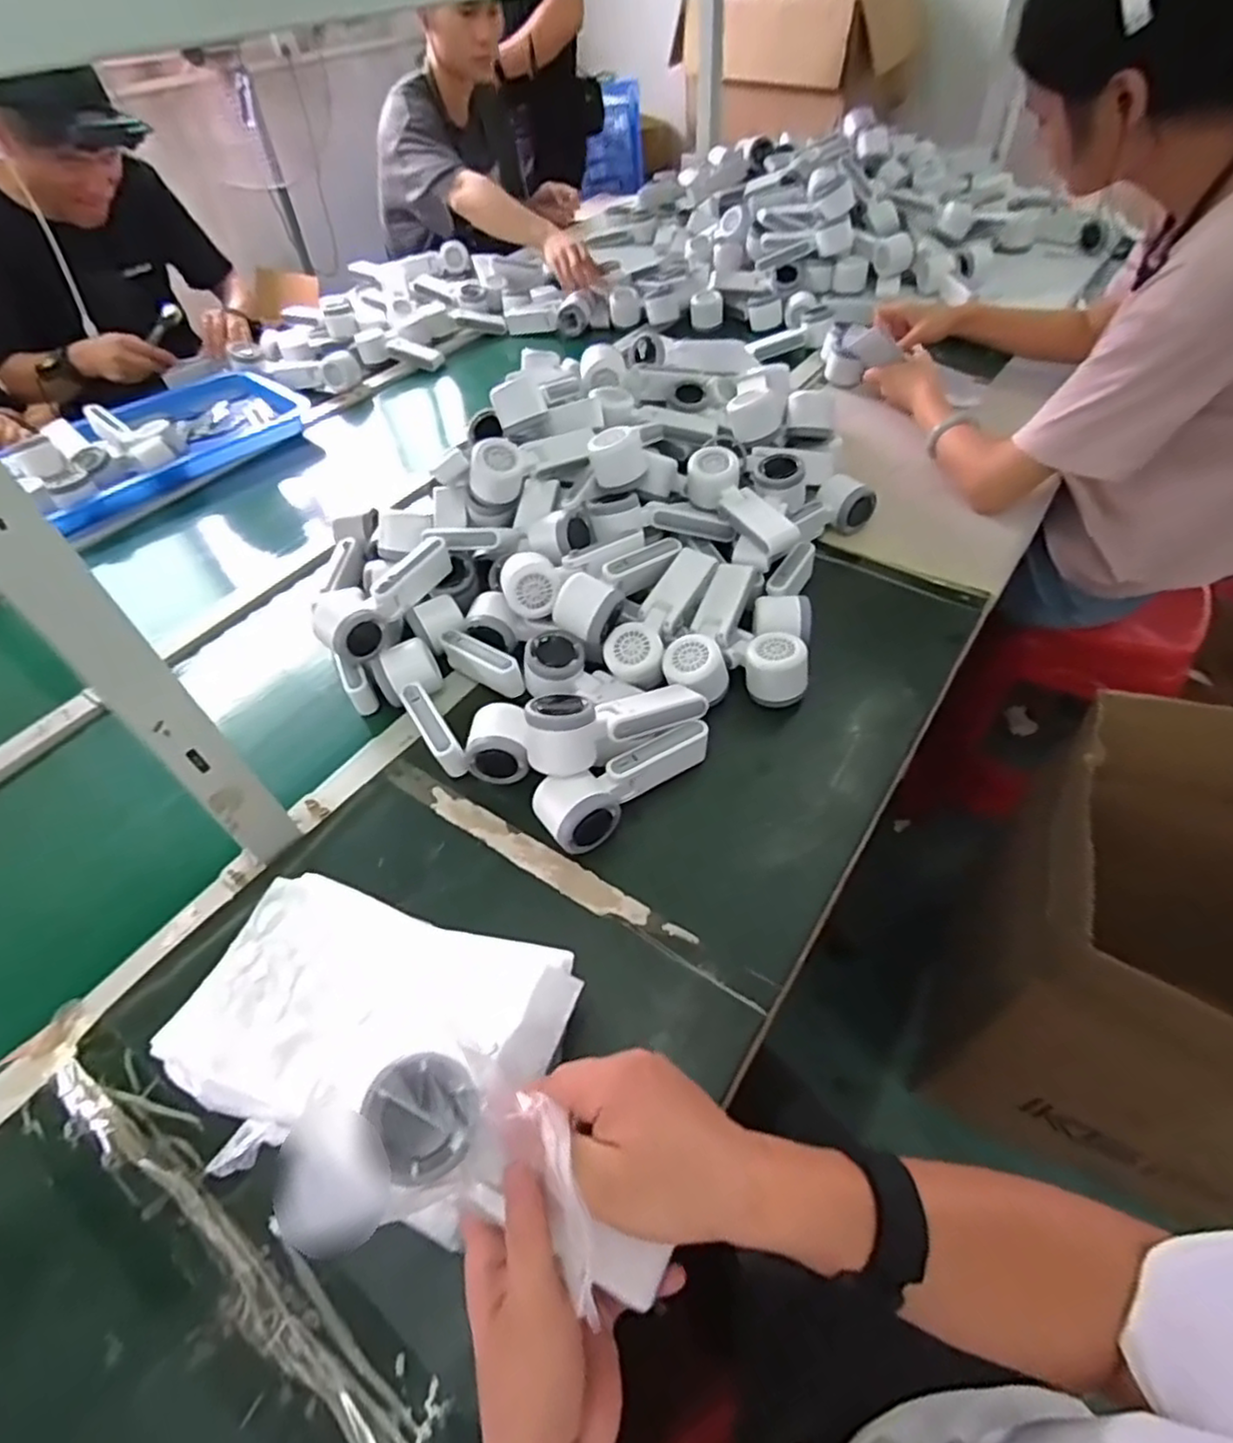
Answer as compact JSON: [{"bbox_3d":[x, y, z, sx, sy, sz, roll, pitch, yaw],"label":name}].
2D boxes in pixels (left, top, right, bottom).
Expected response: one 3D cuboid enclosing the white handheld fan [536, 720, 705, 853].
[{"bbox_3d":[0.016,0.054,0.592,0.167,0.050,0.056,-24,52,-15],"label":"white handheld fan"}]

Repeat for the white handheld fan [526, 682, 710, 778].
[{"bbox_3d":[0.001,-0.003,0.597,0.167,0.059,0.049,-16,48,-27],"label":"white handheld fan"}]

